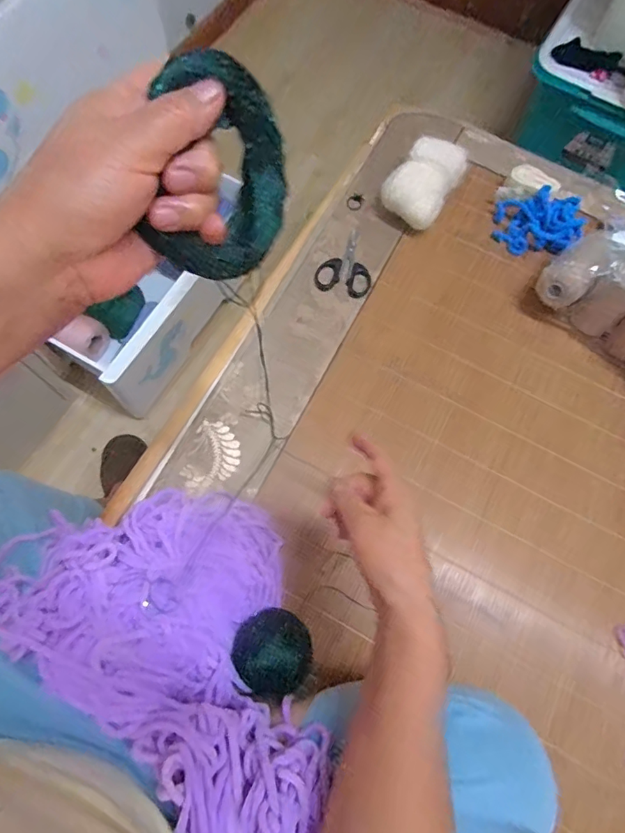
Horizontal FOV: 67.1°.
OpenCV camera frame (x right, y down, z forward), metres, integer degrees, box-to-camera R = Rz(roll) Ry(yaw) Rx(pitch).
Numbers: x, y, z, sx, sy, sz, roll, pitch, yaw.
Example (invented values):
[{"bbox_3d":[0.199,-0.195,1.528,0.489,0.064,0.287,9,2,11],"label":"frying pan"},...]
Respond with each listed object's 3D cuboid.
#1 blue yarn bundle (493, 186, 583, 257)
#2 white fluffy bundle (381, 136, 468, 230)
[{"bbox_3d":[0.332,-0.281,0.680,0.129,0.048,0.087,-5,71,-3],"label":"blue yarn bundle"},{"bbox_3d":[0.157,-0.330,0.676,0.080,0.076,0.118,35,74,10],"label":"white fluffy bundle"}]

